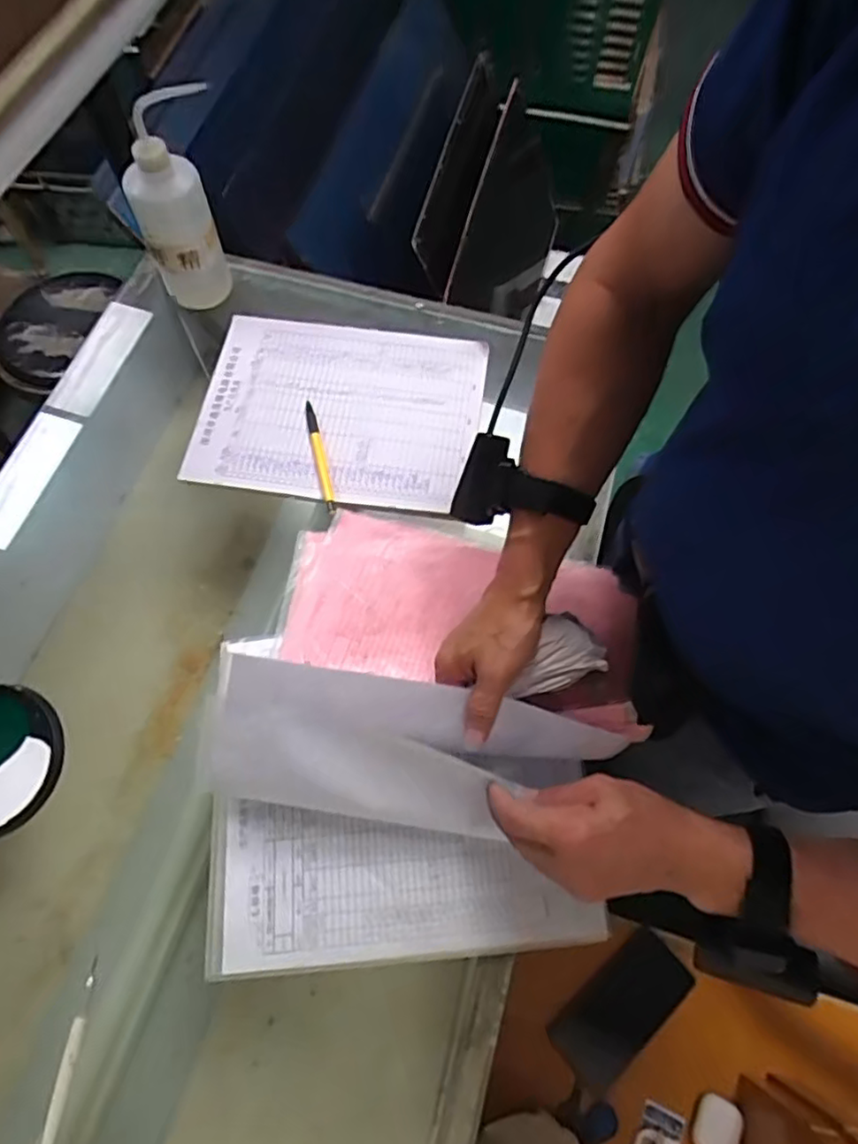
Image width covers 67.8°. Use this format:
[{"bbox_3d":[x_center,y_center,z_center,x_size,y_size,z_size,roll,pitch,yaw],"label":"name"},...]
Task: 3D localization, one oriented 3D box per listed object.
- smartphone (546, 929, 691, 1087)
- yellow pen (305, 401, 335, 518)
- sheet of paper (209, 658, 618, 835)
[{"bbox_3d":[0.219,0.494,0.726,0.164,0.007,0.080,-38,72,-15],"label":"smartphone"},{"bbox_3d":[-0.111,-0.120,0.648,0.011,0.011,0.137,-14,68,-7],"label":"yellow pen"},{"bbox_3d":[-0.013,0.138,0.490,0.296,0.029,0.119,11,103,-12],"label":"sheet of paper"}]

